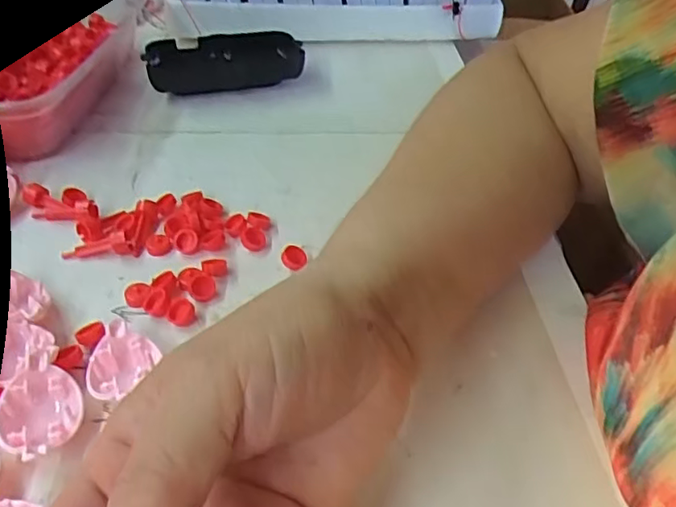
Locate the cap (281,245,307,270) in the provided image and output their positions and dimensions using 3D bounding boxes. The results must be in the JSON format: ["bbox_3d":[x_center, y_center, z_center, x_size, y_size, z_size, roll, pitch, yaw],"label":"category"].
[{"bbox_3d":[-0.022,0.003,0.297,0.012,0.009,0.012,2,42,-2],"label":"cap"}]

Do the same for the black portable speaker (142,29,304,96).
[{"bbox_3d":[-0.084,-0.140,0.437,0.108,0.028,0.044,-9,44,-14],"label":"black portable speaker"}]

